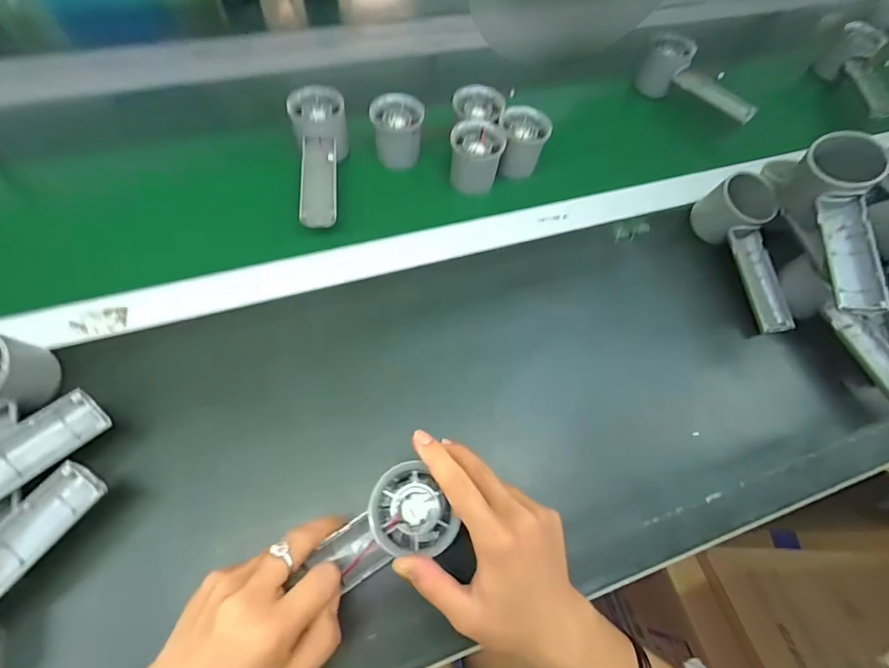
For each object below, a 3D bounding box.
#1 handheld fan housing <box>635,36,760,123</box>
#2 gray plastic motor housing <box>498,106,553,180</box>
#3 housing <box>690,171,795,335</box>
[{"bbox_3d":[0.337,-0.332,0.538,0.160,0.054,0.055,42,71,18],"label":"handheld fan housing"},{"bbox_3d":[0.087,-0.213,0.459,0.052,0.060,0.042,2,64,0],"label":"gray plastic motor housing"},{"bbox_3d":[0.311,-0.081,0.417,0.058,0.051,0.163,-9,81,-5],"label":"housing"}]

